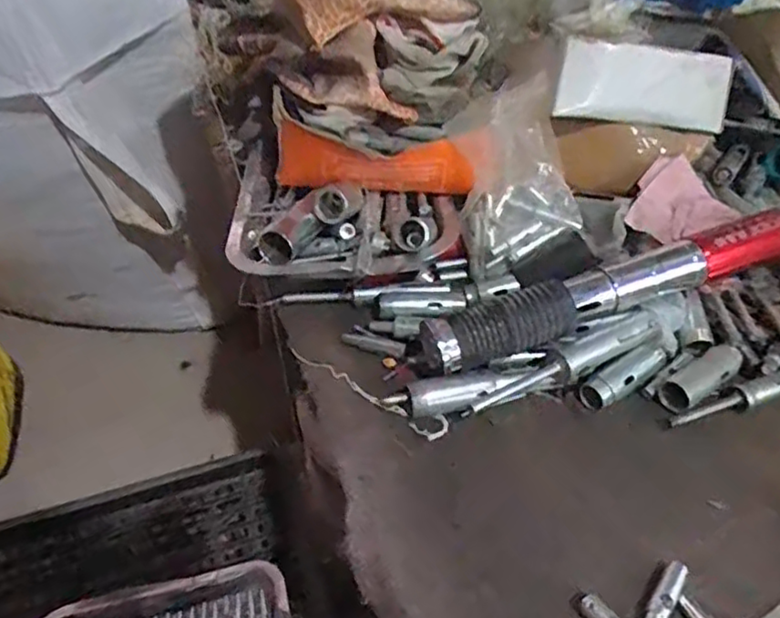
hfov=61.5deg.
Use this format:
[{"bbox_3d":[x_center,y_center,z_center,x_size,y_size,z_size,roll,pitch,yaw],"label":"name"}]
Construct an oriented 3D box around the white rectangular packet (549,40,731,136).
[{"bbox_3d":[0.210,-0.185,0.545,0.161,0.063,0.013,1,5,-14],"label":"white rectangular packet"}]

